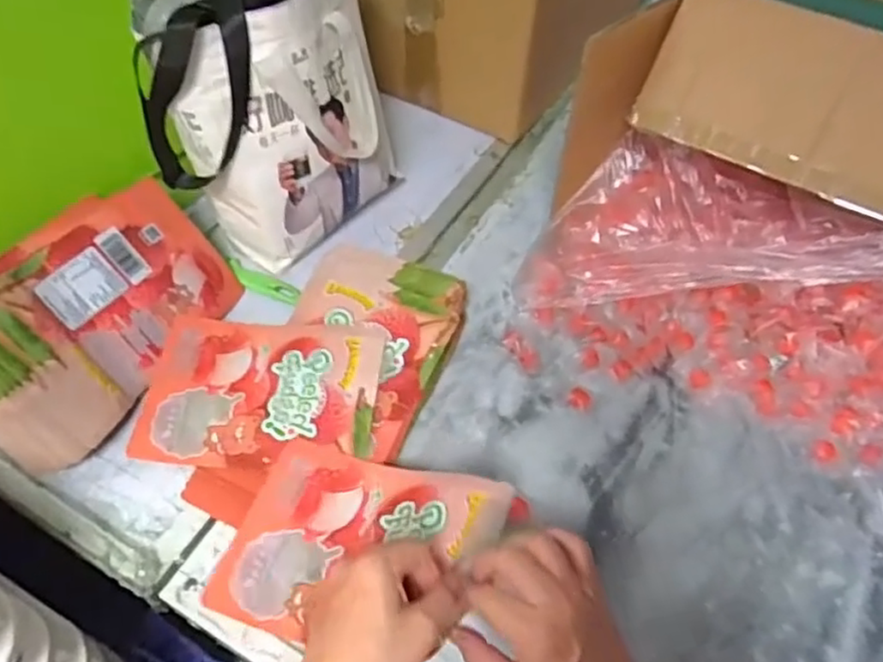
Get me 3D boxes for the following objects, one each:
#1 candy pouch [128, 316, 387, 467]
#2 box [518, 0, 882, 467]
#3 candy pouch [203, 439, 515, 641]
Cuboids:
[{"bbox_3d":[-0.172,0.056,0.650,0.219,0.032,0.152,6,54,1],"label":"candy pouch"},{"bbox_3d":[0.380,-0.121,0.659,0.484,0.303,0.360,30,58,18],"label":"box"},{"bbox_3d":[-0.068,0.170,0.537,0.215,0.030,0.159,6,49,26],"label":"candy pouch"}]

